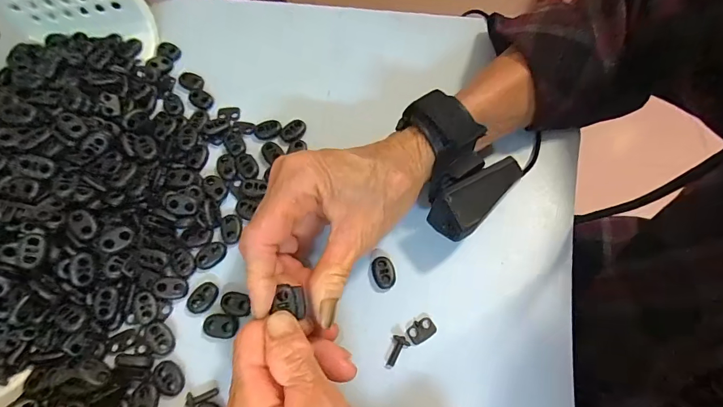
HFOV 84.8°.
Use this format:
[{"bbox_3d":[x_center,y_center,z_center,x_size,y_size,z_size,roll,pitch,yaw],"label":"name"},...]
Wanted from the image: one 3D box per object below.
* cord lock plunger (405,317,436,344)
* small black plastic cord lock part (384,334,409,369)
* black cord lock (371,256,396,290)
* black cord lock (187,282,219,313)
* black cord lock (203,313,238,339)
[{"bbox_3d":[0.039,0.082,0.254,0.019,0.004,0.013,-32,70,-15],"label":"cord lock plunger"},{"bbox_3d":[0.020,0.093,0.249,0.011,0.004,0.020,34,69,13],"label":"small black plastic cord lock part"},{"bbox_3d":[0.015,0.047,0.268,0.015,0.004,0.021,-9,66,-5],"label":"black cord lock"},{"bbox_3d":[-0.105,0.061,0.260,0.015,0.004,0.021,34,69,14],"label":"black cord lock"},{"bbox_3d":[-0.090,0.078,0.253,0.021,0.004,0.015,8,65,3],"label":"black cord lock"}]

